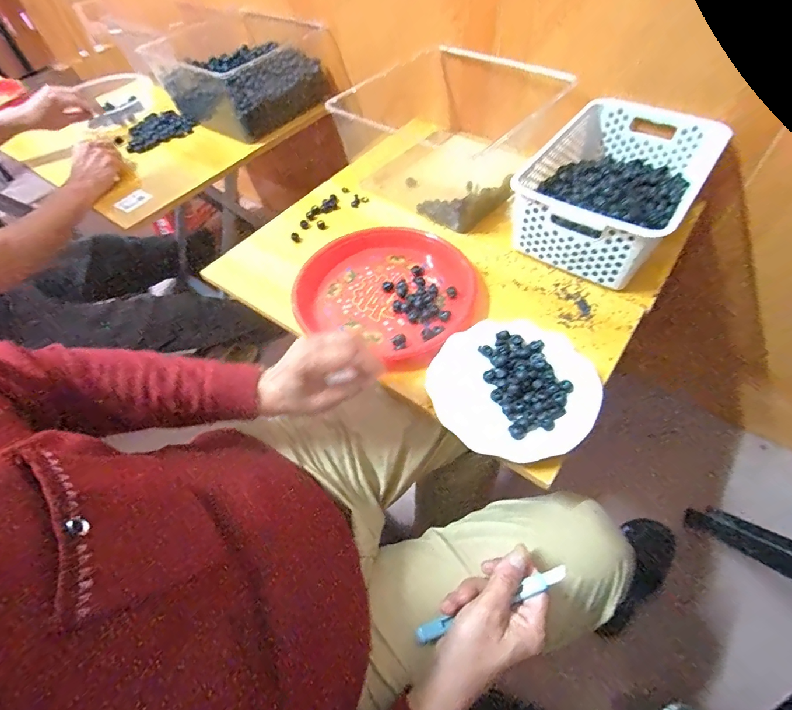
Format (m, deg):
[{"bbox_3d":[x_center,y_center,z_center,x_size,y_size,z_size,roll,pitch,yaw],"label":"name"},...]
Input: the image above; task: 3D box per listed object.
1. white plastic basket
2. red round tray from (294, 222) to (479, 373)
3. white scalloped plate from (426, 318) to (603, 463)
[{"bbox_3d":[0.328,-0.249,0.622,0.213,0.110,0.305,30,63,23],"label":"white plastic basket"},{"bbox_3d":[-0.012,-0.100,0.589,0.253,0.028,0.234,-2,55,3],"label":"red round tray"},{"bbox_3d":[0.135,0.036,0.482,0.179,0.026,0.179,-2,55,3],"label":"white scalloped plate"}]

